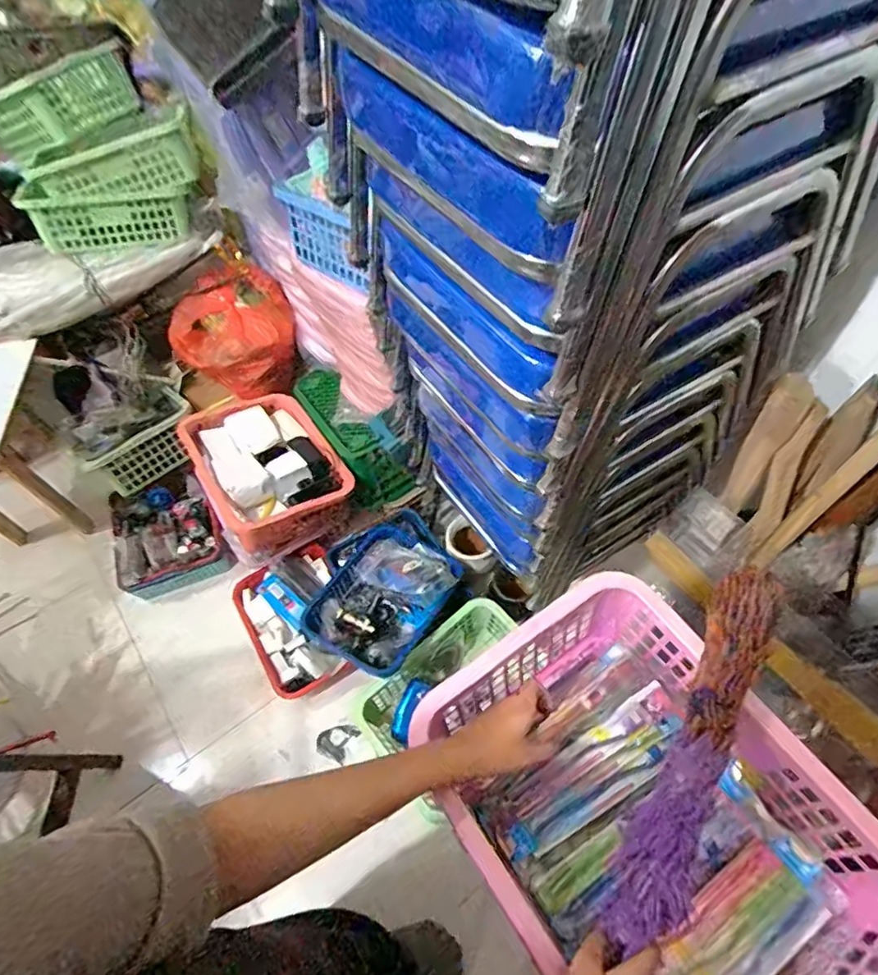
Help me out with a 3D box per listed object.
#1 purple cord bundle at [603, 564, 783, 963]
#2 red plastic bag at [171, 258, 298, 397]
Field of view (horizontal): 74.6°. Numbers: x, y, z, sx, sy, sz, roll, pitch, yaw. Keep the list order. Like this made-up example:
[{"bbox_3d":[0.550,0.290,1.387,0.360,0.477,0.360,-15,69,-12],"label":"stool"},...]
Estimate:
[{"bbox_3d":[0.243,0.229,0.530,0.054,0.028,0.354,26,67,18],"label":"purple cord bundle"},{"bbox_3d":[-0.580,-0.435,1.666,0.323,0.261,0.250,-29,61,-14],"label":"red plastic bag"}]

